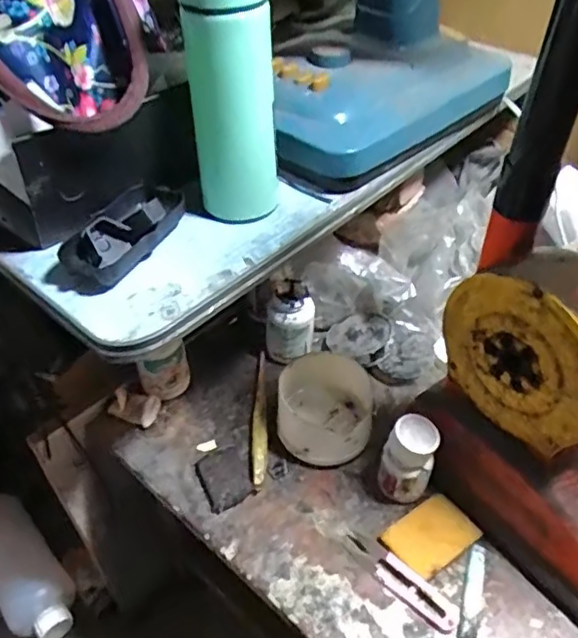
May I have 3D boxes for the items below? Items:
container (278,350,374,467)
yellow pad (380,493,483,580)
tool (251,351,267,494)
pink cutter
[{"bbox_3d":[0.035,0.082,0.561,0.088,0.053,0.095,-1,44,1],"label":"container"},{"bbox_3d":[0.118,0.181,0.494,0.066,0.011,0.050,-30,51,-25],"label":"yellow pad"},{"bbox_3d":[-0.030,0.098,0.577,0.014,0.014,0.149,-4,44,-1],"label":"tool"},{"bbox_3d":[0.088,0.206,0.472,0.102,0.008,0.022,32,54,30],"label":"pink cutter"}]

